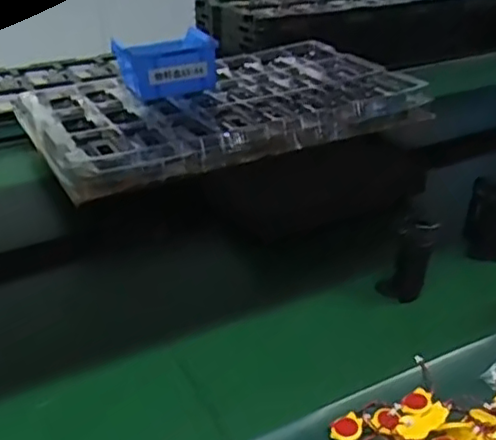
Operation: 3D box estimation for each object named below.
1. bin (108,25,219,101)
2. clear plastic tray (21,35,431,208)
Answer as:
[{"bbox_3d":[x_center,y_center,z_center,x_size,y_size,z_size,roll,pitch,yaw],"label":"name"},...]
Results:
[{"bbox_3d":[-0.113,-0.221,0.880,0.128,0.084,0.113,-11,32,-17],"label":"bin"},{"bbox_3d":[-0.032,-0.169,0.865,0.521,0.035,0.324,-15,33,-22],"label":"clear plastic tray"}]

